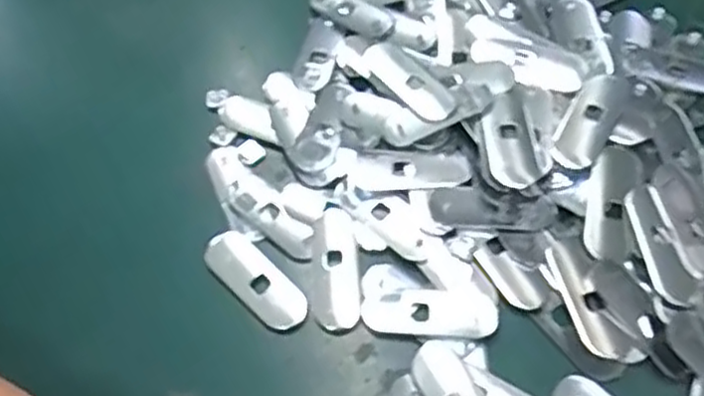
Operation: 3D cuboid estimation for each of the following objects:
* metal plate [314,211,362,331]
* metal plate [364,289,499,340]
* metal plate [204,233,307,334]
[{"bbox_3d":[-0.007,0.028,0.300,0.018,0.004,0.051,-7,58,0],"label":"metal plate"},{"bbox_3d":[0.029,0.043,0.285,0.050,0.004,0.019,0,59,5],"label":"metal plate"},{"bbox_3d":[-0.039,0.032,0.298,0.019,0.005,0.050,-41,64,-19],"label":"metal plate"}]

